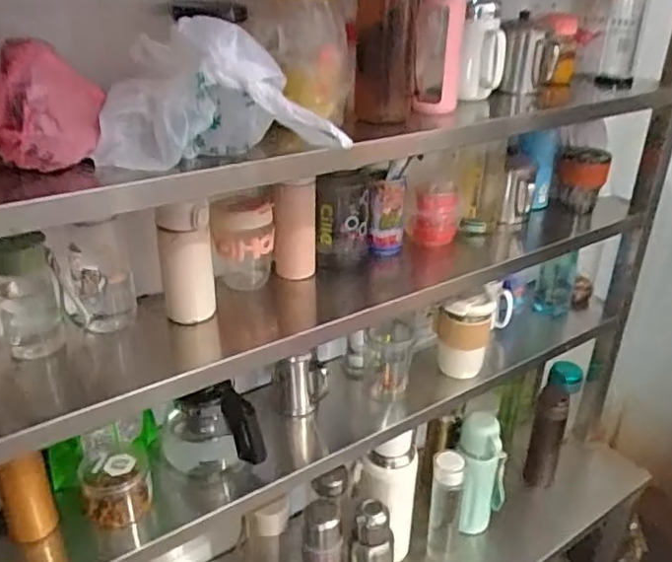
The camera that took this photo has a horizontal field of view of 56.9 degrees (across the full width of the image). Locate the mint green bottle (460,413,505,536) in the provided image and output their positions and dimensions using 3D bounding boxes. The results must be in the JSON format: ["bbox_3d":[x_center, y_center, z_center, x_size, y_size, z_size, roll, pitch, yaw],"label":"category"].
[{"bbox_3d":[0.274,0.369,1.173,0.091,0.243,0.061,8,28,13],"label":"mint green bottle"}]

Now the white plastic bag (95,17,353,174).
[{"bbox_3d":[-0.115,-0.182,0.614,0.243,0.124,0.077,0,28,-1],"label":"white plastic bag"}]

